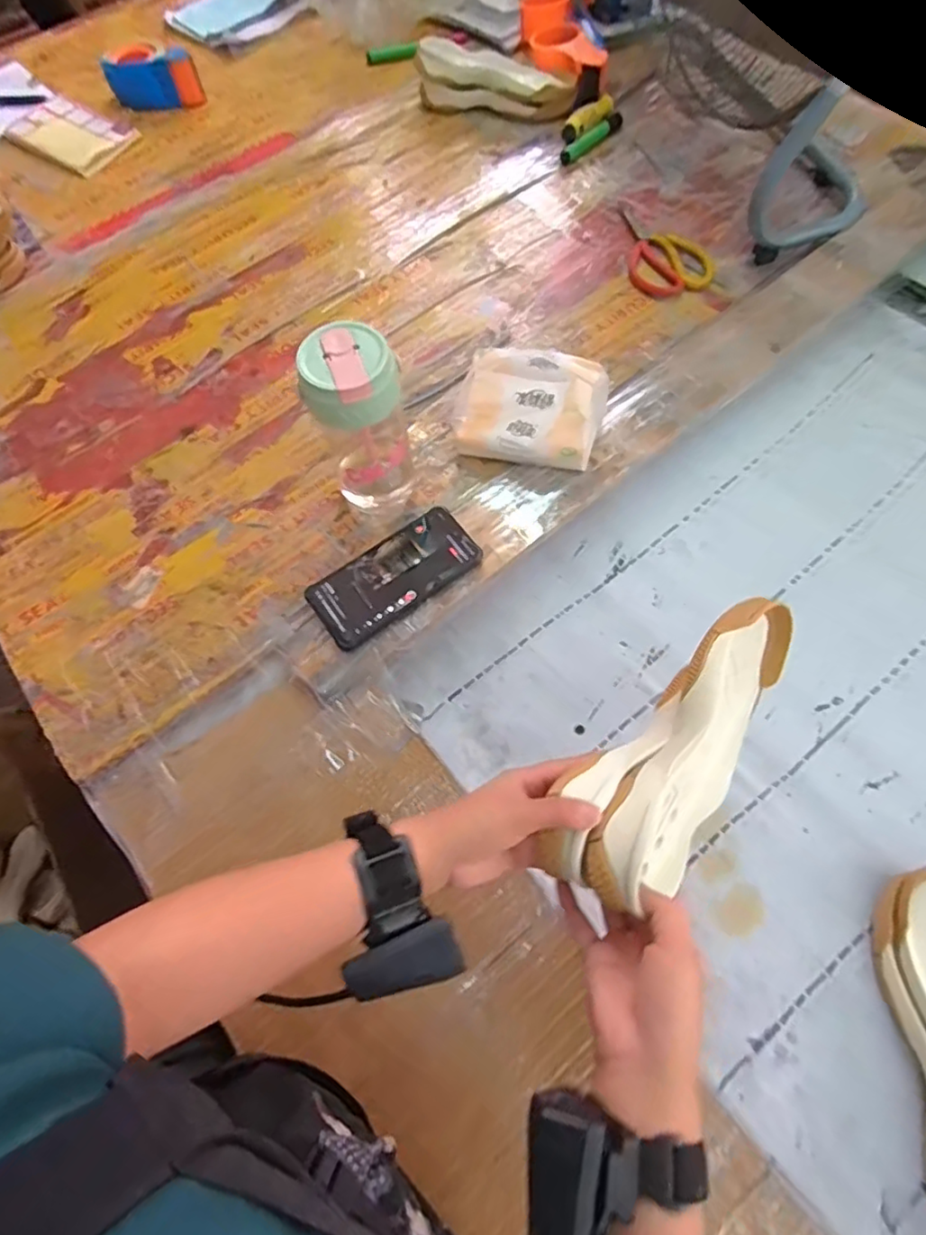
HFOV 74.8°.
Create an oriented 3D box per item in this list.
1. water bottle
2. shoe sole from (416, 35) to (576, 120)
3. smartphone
[{"bbox_3d":[-0.096,-0.181,0.580,0.076,0.185,0.089,-19,67,-6],"label":"water bottle"},{"bbox_3d":[0.051,-0.809,0.914,0.234,0.070,0.069,19,69,11],"label":"shoe sole"},{"bbox_3d":[-0.068,-0.042,0.598,0.166,0.010,0.080,-35,71,-12],"label":"smartphone"}]

